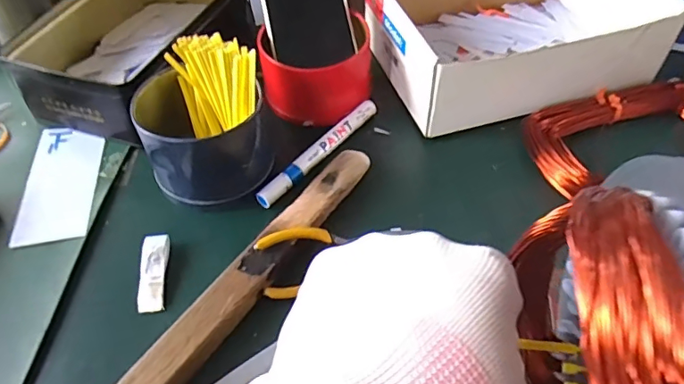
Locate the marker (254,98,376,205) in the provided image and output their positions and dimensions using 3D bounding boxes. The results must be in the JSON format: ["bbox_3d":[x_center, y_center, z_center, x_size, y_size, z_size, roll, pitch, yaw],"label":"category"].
[{"bbox_3d":[-0.018,-0.034,0.436,0.015,0.016,0.142,31,59,25],"label":"marker"}]

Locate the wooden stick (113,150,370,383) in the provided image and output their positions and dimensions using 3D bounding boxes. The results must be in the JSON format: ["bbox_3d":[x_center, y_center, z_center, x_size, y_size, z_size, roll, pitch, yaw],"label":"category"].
[{"bbox_3d":[-0.066,0.061,0.357,0.037,0.023,0.273,28,58,22],"label":"wooden stick"}]

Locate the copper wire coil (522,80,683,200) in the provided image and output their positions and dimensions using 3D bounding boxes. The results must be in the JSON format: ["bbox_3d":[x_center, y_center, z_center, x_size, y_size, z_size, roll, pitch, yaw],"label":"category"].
[{"bbox_3d":[0.243,-0.051,0.429,0.175,0.020,0.097,-11,52,-6],"label":"copper wire coil"}]

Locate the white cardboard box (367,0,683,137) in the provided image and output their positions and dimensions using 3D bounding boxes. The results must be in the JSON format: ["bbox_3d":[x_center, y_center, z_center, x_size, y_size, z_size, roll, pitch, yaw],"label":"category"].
[{"bbox_3d":[0.162,-0.165,0.489,0.241,0.074,0.181,-16,52,-10],"label":"white cardboard box"}]

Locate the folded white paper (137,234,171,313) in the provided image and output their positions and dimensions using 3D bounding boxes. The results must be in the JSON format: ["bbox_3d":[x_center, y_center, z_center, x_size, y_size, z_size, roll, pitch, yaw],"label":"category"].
[{"bbox_3d":[-0.139,0.059,0.370,0.019,0.012,0.058,-5,51,-1],"label":"folded white paper"}]

